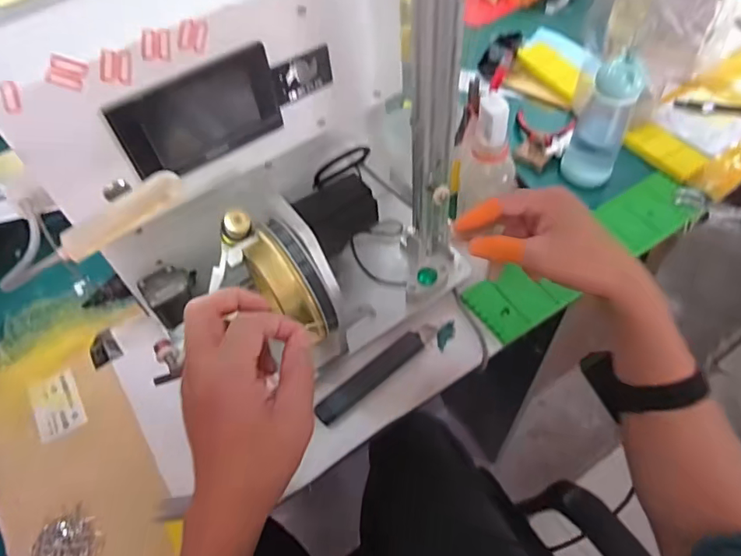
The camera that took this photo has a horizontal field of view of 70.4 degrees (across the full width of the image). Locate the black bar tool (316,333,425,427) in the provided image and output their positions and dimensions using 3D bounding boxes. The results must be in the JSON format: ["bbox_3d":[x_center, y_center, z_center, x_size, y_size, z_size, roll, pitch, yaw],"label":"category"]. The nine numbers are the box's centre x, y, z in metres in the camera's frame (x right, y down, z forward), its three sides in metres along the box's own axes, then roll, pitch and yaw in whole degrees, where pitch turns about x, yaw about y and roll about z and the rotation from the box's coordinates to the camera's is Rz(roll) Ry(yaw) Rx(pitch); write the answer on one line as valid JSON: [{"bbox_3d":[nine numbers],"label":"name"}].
[{"bbox_3d":[0.001,0.112,0.593,0.144,0.013,0.026,-36,89,-21],"label":"black bar tool"}]

